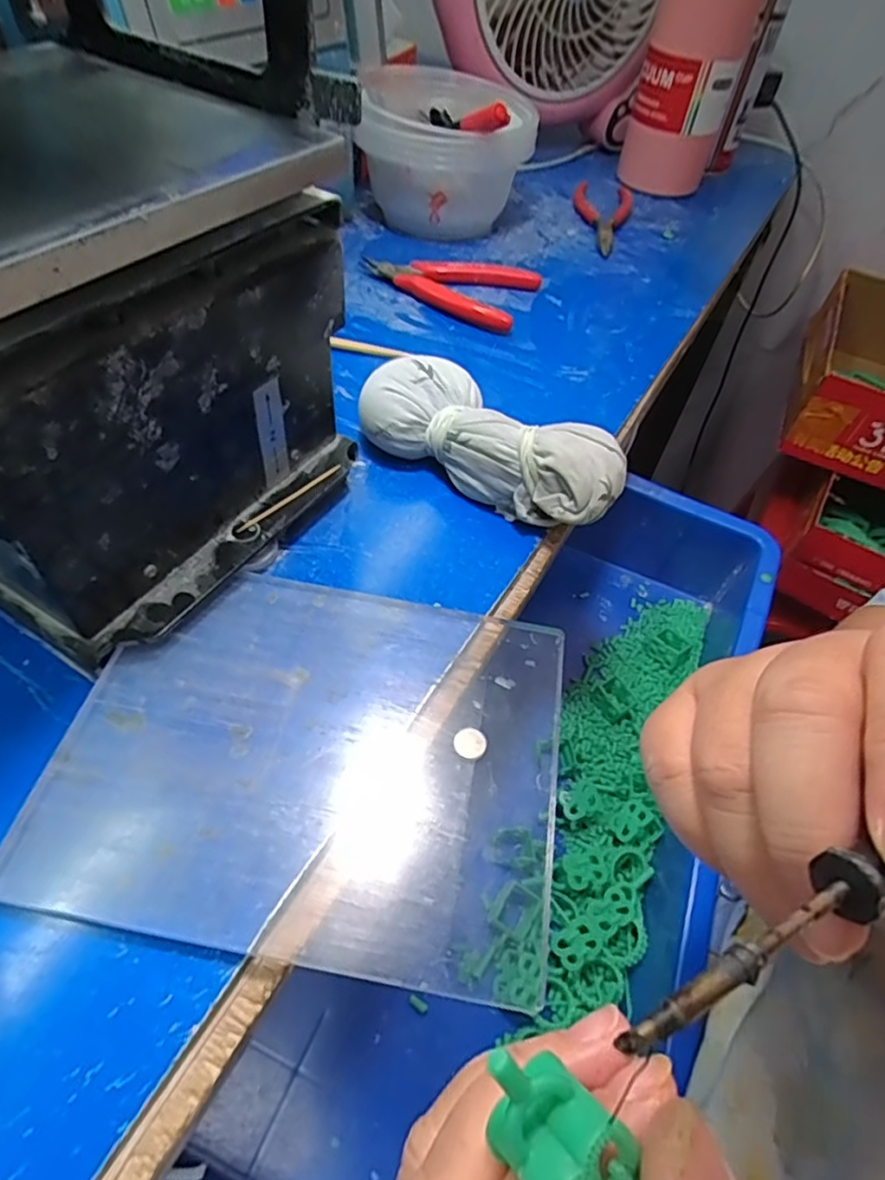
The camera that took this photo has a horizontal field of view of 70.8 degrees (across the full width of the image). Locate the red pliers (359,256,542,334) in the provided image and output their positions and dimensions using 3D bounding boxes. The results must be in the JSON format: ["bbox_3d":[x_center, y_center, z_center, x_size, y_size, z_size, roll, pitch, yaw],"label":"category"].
[{"bbox_3d":[0.001,-0.217,0.437,0.120,0.014,0.074,20,53,10],"label":"red pliers"}]

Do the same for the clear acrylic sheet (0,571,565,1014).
[{"bbox_3d":[-0.043,0.054,0.223,0.167,0.005,0.133,11,52,2],"label":"clear acrylic sheet"}]

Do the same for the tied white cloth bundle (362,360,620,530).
[{"bbox_3d":[0.024,-0.073,0.307,0.131,0.043,0.052,28,54,15],"label":"tied white cloth bundle"}]

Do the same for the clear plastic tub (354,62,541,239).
[{"bbox_3d":[0.004,-0.330,0.476,0.117,0.093,0.120,3,52,-4],"label":"clear plastic tub"}]

